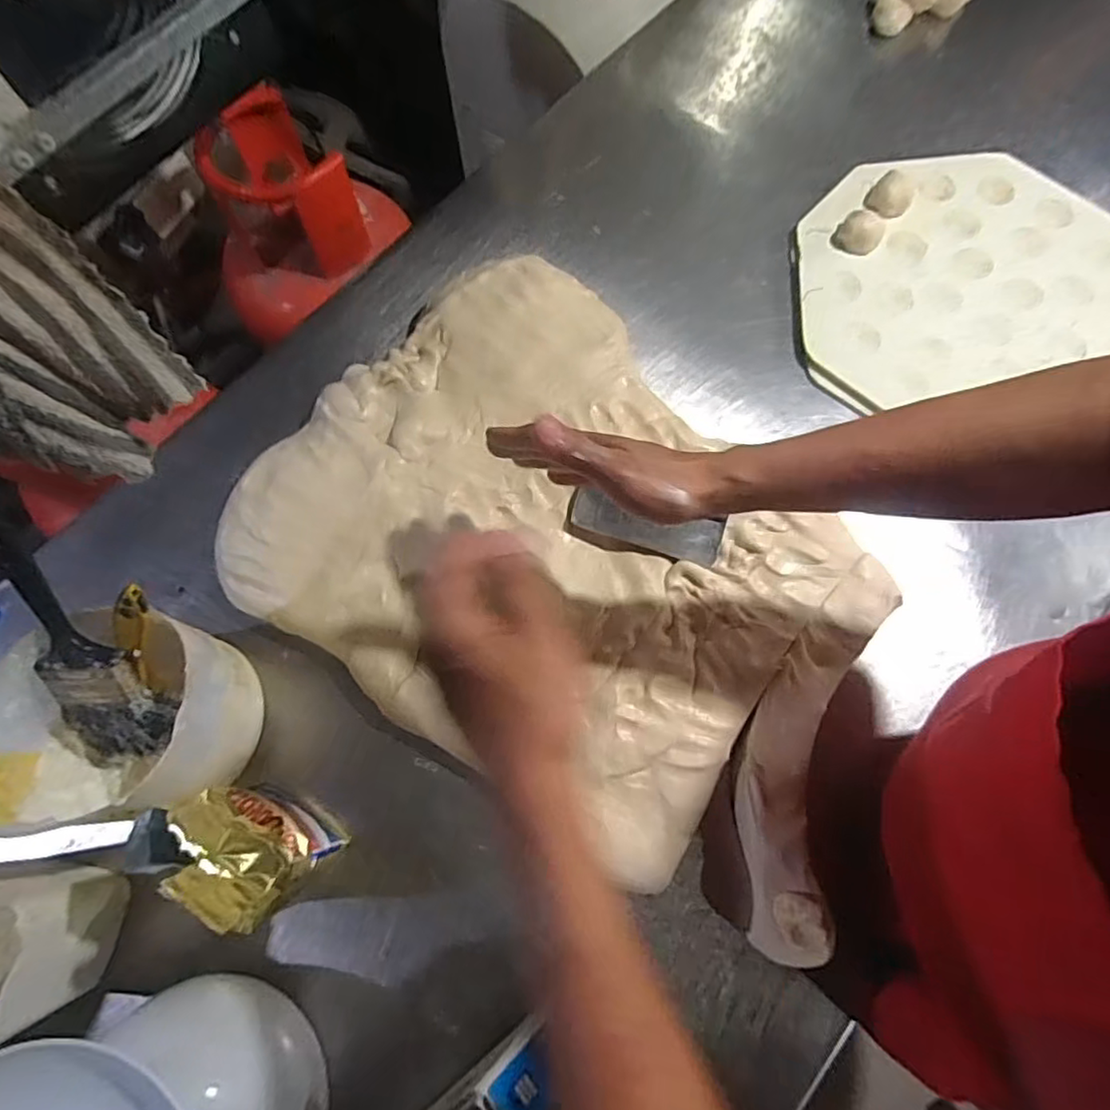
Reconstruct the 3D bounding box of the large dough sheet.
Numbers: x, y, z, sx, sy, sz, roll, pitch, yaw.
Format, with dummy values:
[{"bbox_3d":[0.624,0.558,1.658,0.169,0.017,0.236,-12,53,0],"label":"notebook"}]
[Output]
[{"bbox_3d":[-0.011,-0.012,0.601,0.532,0.025,0.443,42,79,11],"label":"large dough sheet"}]

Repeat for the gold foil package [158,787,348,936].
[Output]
[{"bbox_3d":[-0.229,0.226,0.480,0.093,0.157,0.060,29,75,10],"label":"gold foil package"}]

